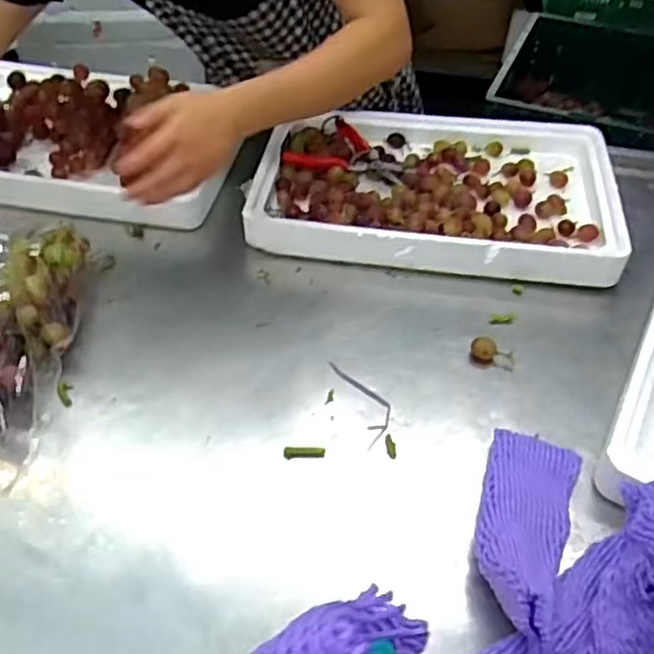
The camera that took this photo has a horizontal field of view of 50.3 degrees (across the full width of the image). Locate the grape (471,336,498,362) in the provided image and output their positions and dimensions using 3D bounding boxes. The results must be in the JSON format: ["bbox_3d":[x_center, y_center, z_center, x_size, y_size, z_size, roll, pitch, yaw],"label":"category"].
[{"bbox_3d":[0.169,0.025,0.751,0.026,0.025,0.021,18,47,15],"label":"grape"}]

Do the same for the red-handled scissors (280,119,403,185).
[{"bbox_3d":[0.041,-0.254,1.002,0.165,0.013,0.130,20,47,17],"label":"red-handled scissors"}]

